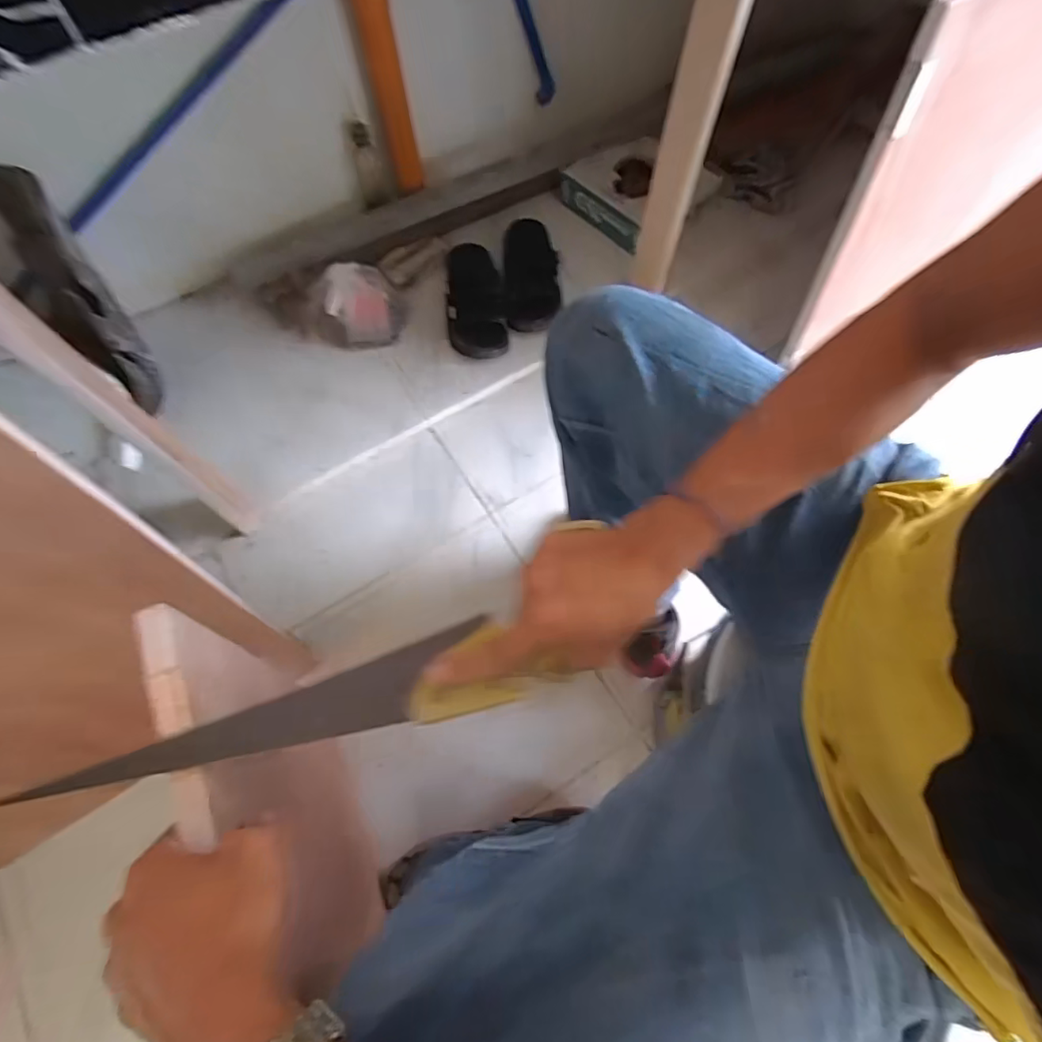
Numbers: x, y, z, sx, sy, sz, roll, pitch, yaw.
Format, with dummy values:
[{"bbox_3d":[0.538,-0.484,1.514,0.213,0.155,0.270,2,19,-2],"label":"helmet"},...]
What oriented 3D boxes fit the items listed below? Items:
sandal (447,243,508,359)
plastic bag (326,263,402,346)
[{"bbox_3d":[-0.080,-0.407,0.984,0.102,0.062,0.240,-4,68,-2],"label":"sandal"},{"bbox_3d":[-0.272,-0.372,0.945,0.122,0.108,0.091,-18,69,-7],"label":"plastic bag"}]

